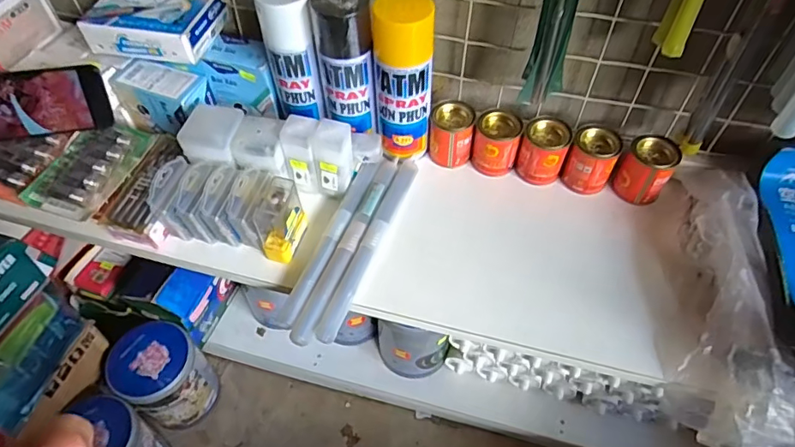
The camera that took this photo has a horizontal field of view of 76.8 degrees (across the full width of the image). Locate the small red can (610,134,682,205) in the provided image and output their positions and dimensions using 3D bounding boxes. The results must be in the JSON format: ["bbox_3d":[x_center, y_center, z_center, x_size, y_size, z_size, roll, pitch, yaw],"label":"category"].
[{"bbox_3d":[0.295,-0.062,0.598,0.054,0.067,0.045,32,57,24],"label":"small red can"}]

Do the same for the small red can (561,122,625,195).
[{"bbox_3d":[0.238,-0.079,0.612,0.053,0.069,0.053,0,51,0],"label":"small red can"}]

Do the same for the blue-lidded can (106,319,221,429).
[{"bbox_3d":[-0.348,0.236,0.763,0.104,0.156,0.109,0,51,0],"label":"blue-lidded can"}]

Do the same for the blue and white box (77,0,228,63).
[{"bbox_3d":[-0.301,-0.251,0.635,0.143,0.055,0.104,9,51,8],"label":"blue and white box"}]

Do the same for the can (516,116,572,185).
[{"bbox_3d":[0.179,-0.089,0.618,0.054,0.067,0.047,17,53,13],"label":"can"}]

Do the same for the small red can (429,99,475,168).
[{"bbox_3d":[0.068,-0.113,0.637,0.053,0.068,0.050,0,51,0],"label":"small red can"}]

